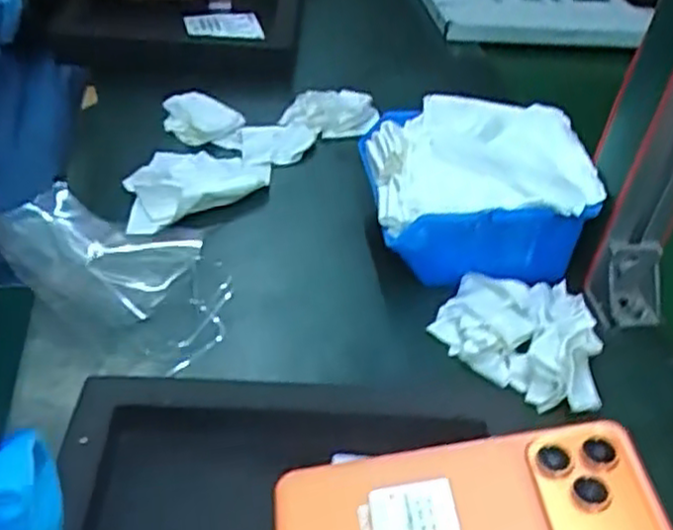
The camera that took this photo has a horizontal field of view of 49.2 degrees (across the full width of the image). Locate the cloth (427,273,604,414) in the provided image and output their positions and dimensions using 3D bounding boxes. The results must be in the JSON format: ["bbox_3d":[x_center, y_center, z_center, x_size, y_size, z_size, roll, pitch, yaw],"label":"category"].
[{"bbox_3d":[0.108,0.040,0.443,0.094,0.025,0.087,13,42,6],"label":"cloth"}]

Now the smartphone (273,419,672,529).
[{"bbox_3d":[0.055,0.112,0.319,0.162,0.009,0.076,-10,40,3],"label":"smartphone"}]

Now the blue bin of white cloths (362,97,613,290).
[{"bbox_3d":[0.091,-0.060,0.513,0.145,0.075,0.145,6,42,-2],"label":"blue bin of white cloths"}]

